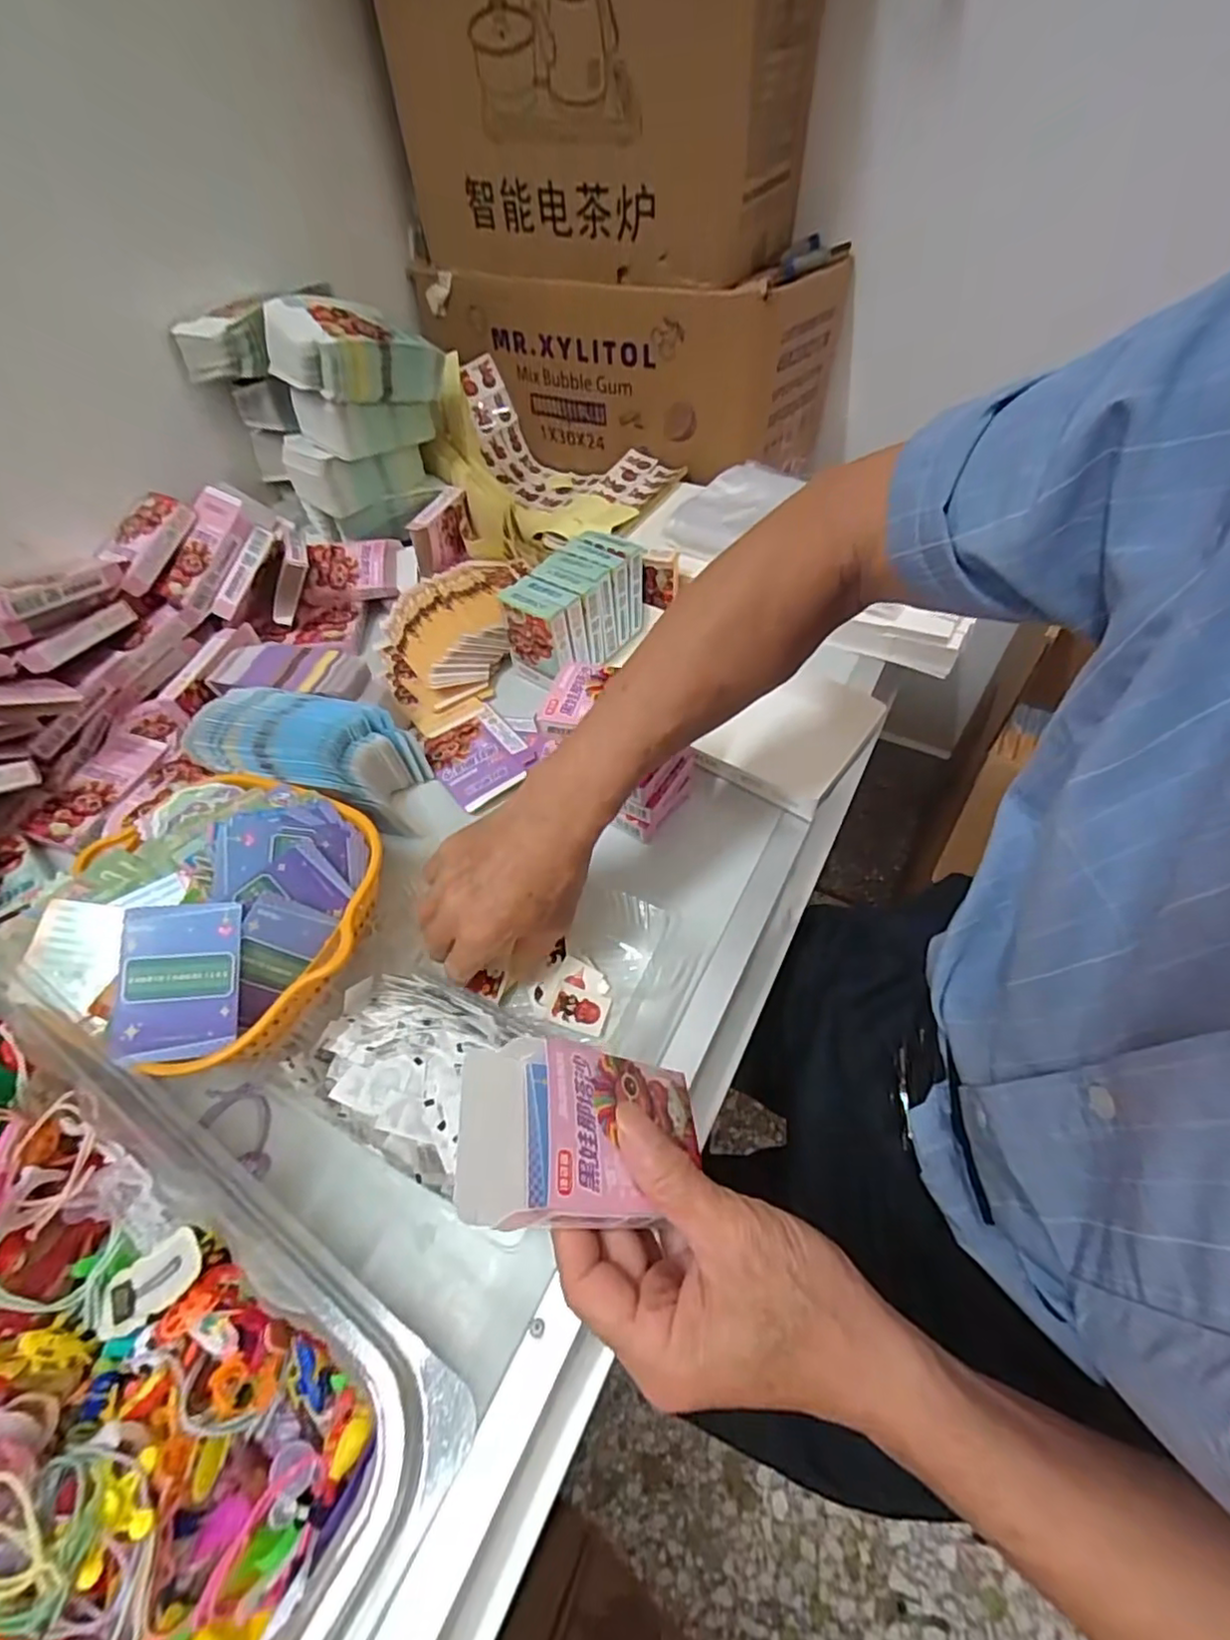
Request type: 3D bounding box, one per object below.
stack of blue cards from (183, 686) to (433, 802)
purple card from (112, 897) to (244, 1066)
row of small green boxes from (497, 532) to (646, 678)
[{"bbox_3d":[-0.263,-0.050,0.542,0.169,0.074,0.090,10,55,11],"label":"stack of blue cards"},{"bbox_3d":[-0.252,0.092,0.370,0.061,0.006,0.085,-1,79,-15],"label":"purple card"},{"bbox_3d":[-0.039,-0.208,0.639,0.080,0.089,0.144,26,60,21],"label":"row of small green boxes"}]

